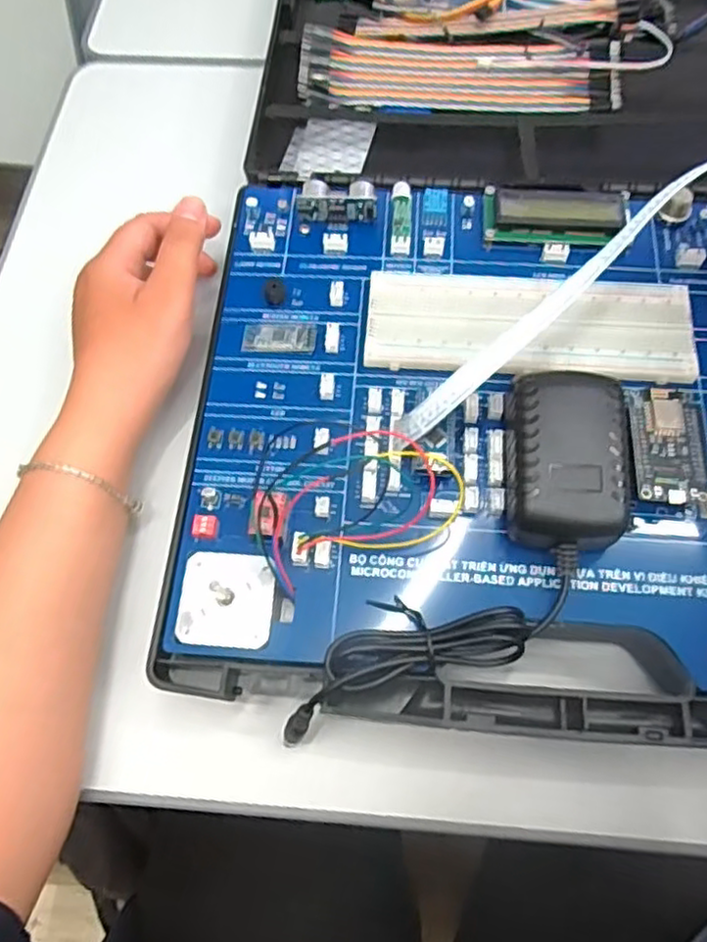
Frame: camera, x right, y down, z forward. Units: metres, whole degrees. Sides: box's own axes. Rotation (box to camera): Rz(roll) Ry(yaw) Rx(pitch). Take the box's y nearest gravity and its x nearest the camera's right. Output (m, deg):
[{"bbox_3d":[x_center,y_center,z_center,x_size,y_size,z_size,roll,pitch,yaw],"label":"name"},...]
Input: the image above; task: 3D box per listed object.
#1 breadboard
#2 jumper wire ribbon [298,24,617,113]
[{"bbox_3d":[0.090,-0.075,0.346,0.162,0.010,0.057,4,66,3],"label":"breadboard"},{"bbox_3d":[0.067,-0.270,0.451,0.202,0.010,0.063,4,66,3],"label":"jumper wire ribbon"}]

